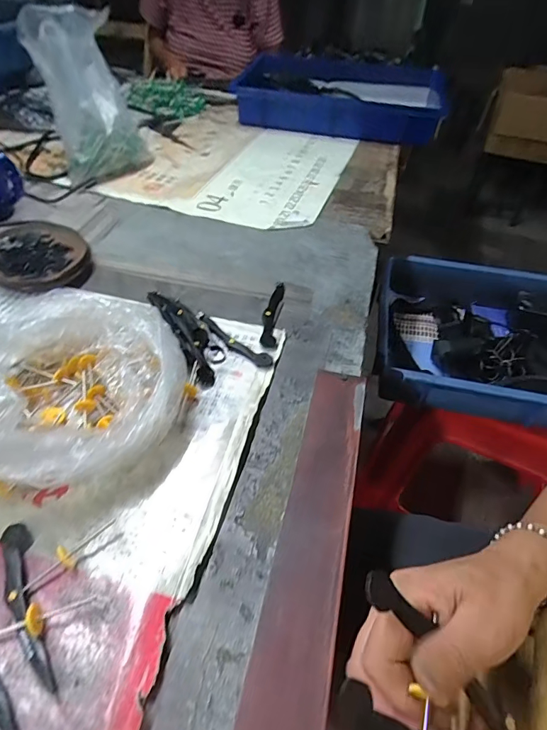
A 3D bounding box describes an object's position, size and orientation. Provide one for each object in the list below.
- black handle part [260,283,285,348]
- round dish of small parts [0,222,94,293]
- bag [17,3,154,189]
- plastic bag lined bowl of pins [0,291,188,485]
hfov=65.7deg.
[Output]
[{"bbox_3d":[-0.001,-0.059,0.484,0.019,0.013,0.108,7,47,3],"label":"black handle part"},{"bbox_3d":[-0.287,-0.133,0.520,0.114,0.028,0.116,2,47,-2],"label":"round dish of small parts"},{"bbox_3d":[-0.301,-0.421,0.682,0.138,0.241,0.106,-27,17,-26],"label":"bag"},{"bbox_3d":[-0.168,0.019,0.352,0.162,0.073,0.160,2,47,-2],"label":"plastic bag lined bowl of pins"}]

